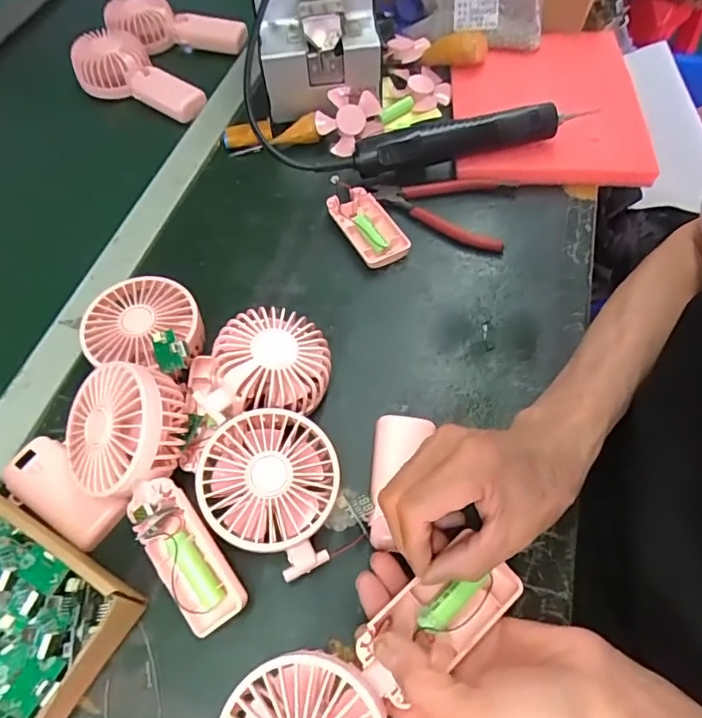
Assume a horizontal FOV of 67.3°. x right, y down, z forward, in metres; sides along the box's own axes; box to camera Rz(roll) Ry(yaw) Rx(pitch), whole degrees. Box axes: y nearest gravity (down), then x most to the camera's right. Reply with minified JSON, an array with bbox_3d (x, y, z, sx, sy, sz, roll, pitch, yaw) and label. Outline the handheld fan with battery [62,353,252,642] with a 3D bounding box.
[{"bbox_3d":[-0.129,0.087,0.344,0.078,0.061,0.180,-26,76,-14],"label":"handheld fan with battery"}]

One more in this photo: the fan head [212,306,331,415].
[{"bbox_3d":[-0.057,0.004,0.398,0.079,0.053,0.073,-7,59,-3],"label":"fan head"}]

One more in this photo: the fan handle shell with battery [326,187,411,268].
[{"bbox_3d":[0.017,-0.125,0.497,0.044,0.021,0.091,-25,62,-14],"label":"fan handle shell with battery"}]

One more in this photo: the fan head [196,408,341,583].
[{"bbox_3d":[-0.051,0.085,0.348,0.089,0.048,0.095,0,59,0],"label":"fan head"}]

